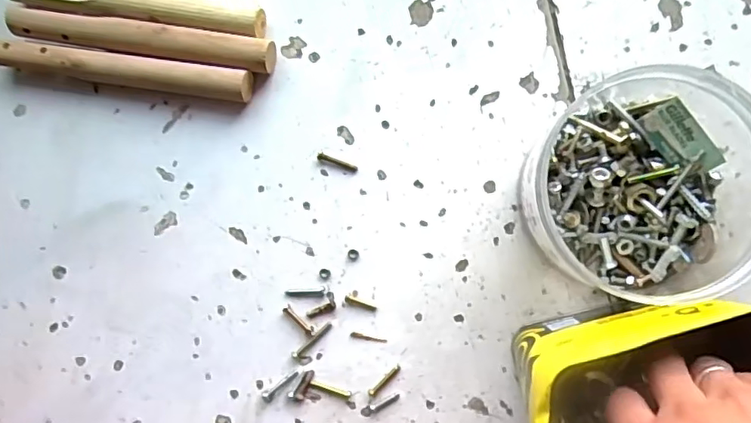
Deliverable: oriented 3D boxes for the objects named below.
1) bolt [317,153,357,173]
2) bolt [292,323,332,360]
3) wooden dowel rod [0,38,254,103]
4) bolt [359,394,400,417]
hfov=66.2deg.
[{"bbox_3d":[-0.025,-0.031,0.371,0.027,0.004,0.005,23,90,6],"label":"bolt"},{"bbox_3d":[-0.040,0.083,0.367,0.032,0.004,0.006,-40,85,2],"label":"bolt"},{"bbox_3d":[-0.167,-0.092,0.377,0.176,0.021,0.020,9,88,6],"label":"wooden dowel rod"},{"bbox_3d":[0.003,0.122,0.362,0.027,0.004,0.006,-29,85,3],"label":"bolt"}]

